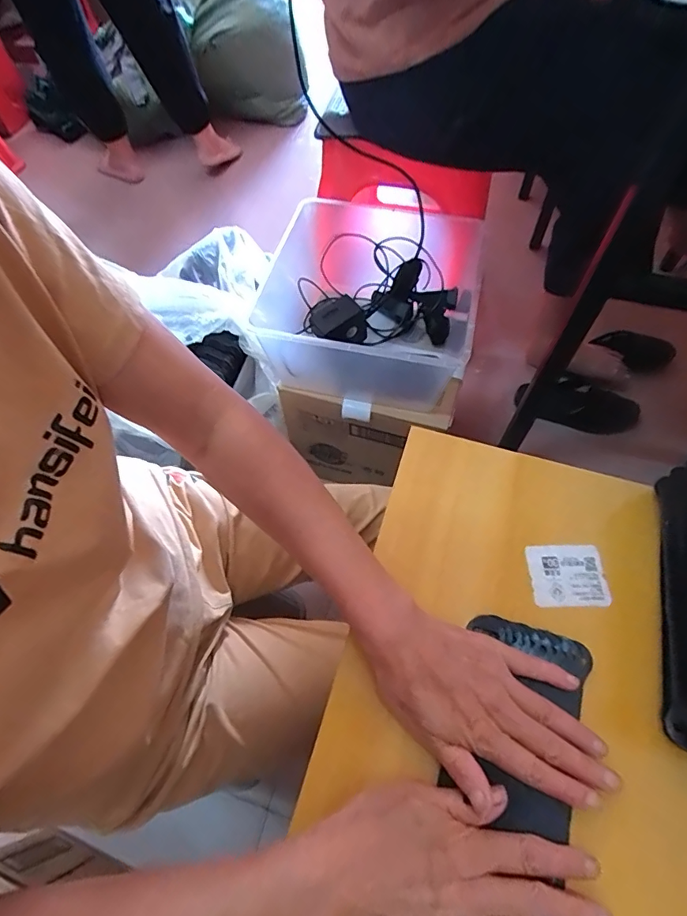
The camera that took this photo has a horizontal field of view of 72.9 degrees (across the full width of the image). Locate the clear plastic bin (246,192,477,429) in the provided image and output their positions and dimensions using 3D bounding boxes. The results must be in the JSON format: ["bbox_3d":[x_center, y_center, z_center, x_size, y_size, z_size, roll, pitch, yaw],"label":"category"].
[{"bbox_3d":[0.031,-0.229,0.735,0.341,0.165,0.299,14,62,10],"label":"clear plastic bin"}]

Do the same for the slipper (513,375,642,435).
[{"bbox_3d":[0.511,-0.119,1.031,0.245,0.061,0.100,21,64,14],"label":"slipper"}]

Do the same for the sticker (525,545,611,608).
[{"bbox_3d":[0.179,0.094,0.373,0.058,0.004,0.049,-1,61,2],"label":"sticker"}]

